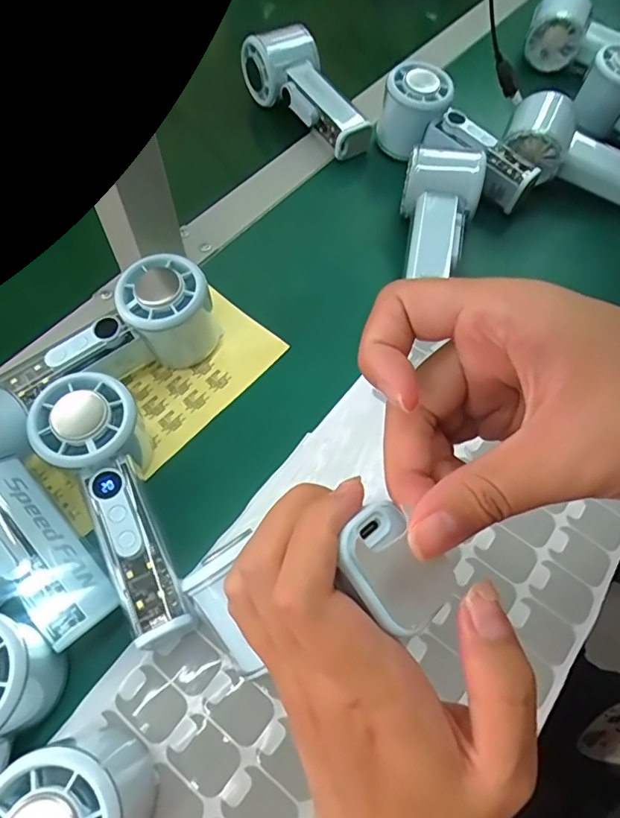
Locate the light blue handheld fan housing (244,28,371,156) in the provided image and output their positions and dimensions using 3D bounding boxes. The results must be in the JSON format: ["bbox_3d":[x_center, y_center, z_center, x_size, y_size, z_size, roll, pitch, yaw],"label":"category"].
[{"bbox_3d":[0.000,-0.303,0.490,0.057,0.051,0.143,-35,69,-15],"label":"light blue handheld fan housing"}]

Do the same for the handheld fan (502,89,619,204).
[{"bbox_3d":[0.244,-0.217,0.455,0.153,0.056,0.066,26,67,13],"label":"handheld fan"}]

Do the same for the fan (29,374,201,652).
[{"bbox_3d":[-0.100,0.053,0.294,0.054,0.052,0.151,-31,68,-14],"label":"fan"}]

